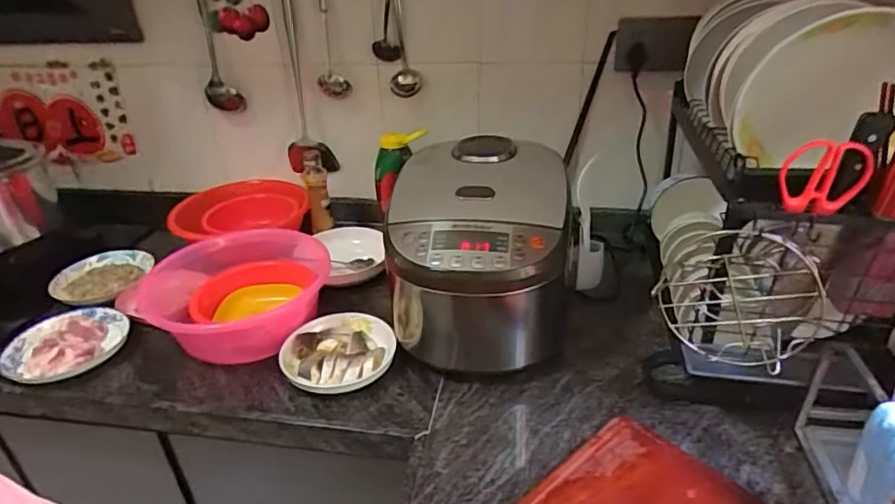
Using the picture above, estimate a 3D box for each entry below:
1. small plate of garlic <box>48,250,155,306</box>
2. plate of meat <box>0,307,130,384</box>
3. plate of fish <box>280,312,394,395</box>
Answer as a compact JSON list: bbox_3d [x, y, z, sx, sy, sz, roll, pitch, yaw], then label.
[{"bbox_3d":[-0.641,0.045,1.028,0.141,0.026,0.161,0,30,5],"label":"small plate of garlic"},{"bbox_3d":[-0.598,0.143,0.865,0.158,0.036,0.166,-3,30,1],"label":"plate of meat"},{"bbox_3d":[-0.159,0.158,0.823,0.166,0.035,0.161,-3,30,1],"label":"plate of fish"}]

